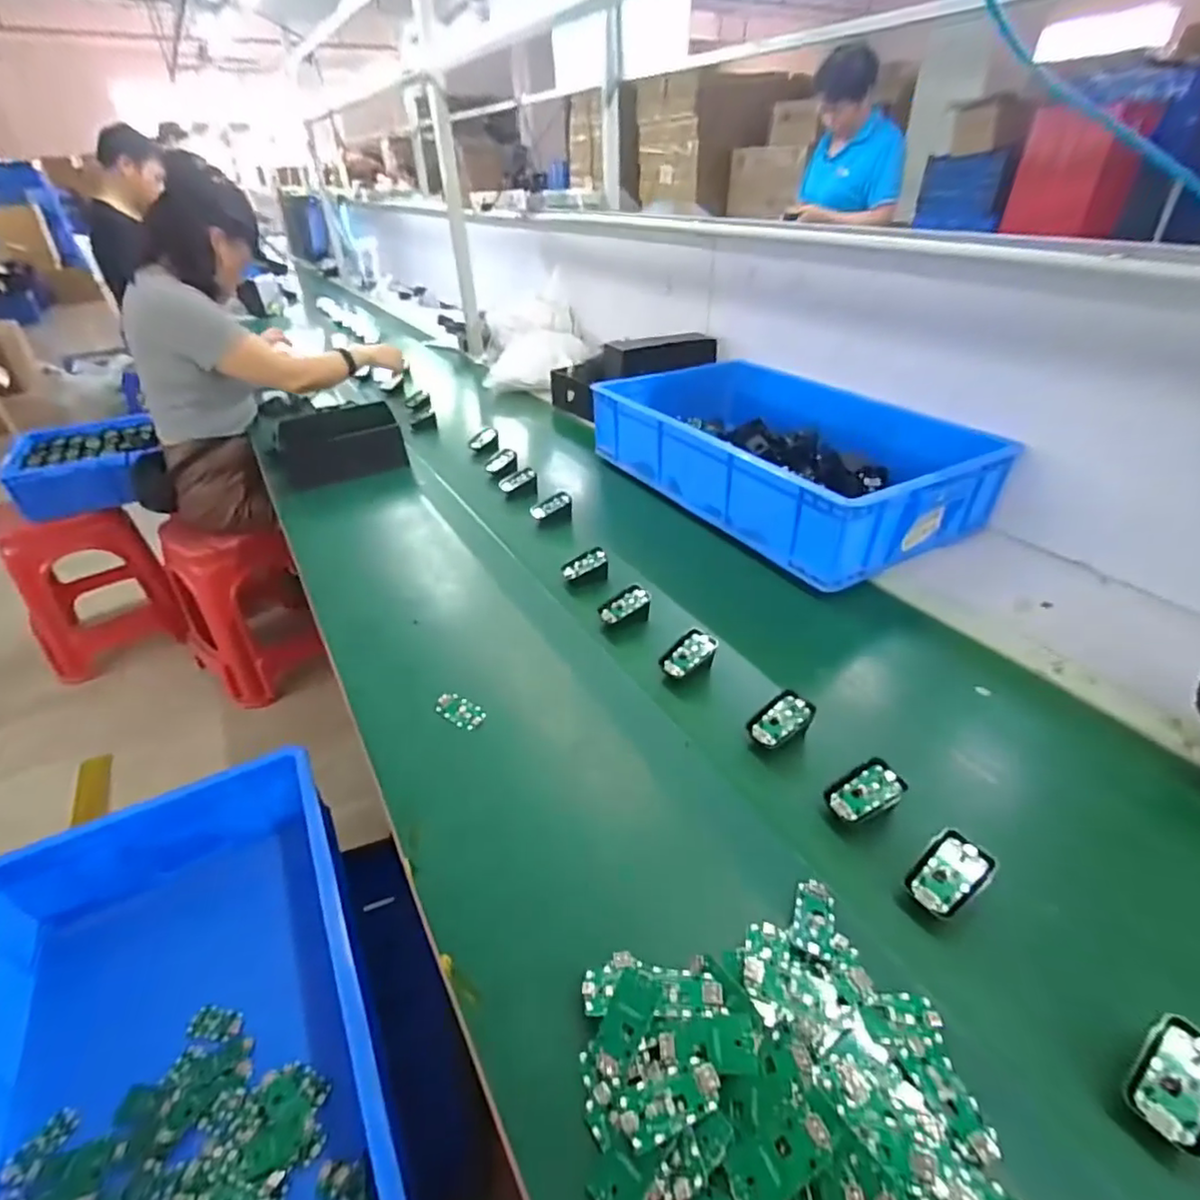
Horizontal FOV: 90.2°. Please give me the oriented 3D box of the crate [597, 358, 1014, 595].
[{"bbox_3d":[0.337,-0.279,1.079,0.448,0.131,0.625,-21,40,-23],"label":"crate"}]

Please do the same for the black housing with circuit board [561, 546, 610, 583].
[{"bbox_3d":[-0.022,-0.045,0.881,0.064,0.049,0.031,-12,37,-12],"label":"black housing with circuit board"}]

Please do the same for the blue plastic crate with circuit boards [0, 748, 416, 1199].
[{"bbox_3d":[-0.452,0.487,0.642,0.381,0.183,0.626,-20,40,-23],"label":"blue plastic crate with circuit boards"}]

